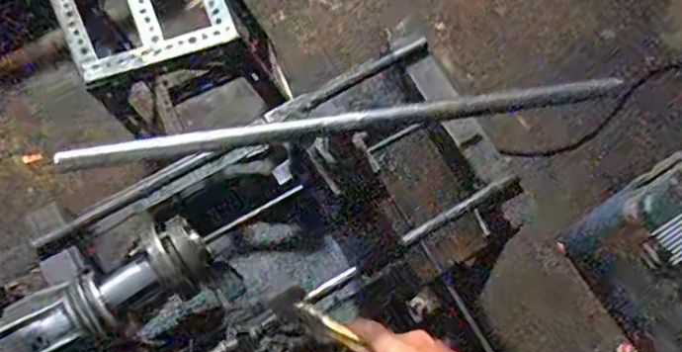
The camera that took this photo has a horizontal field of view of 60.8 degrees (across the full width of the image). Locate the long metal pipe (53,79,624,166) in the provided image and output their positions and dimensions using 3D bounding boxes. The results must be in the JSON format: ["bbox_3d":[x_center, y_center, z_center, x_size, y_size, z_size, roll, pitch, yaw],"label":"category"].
[{"bbox_3d":[0.005,-0.046,0.500,0.473,0.016,0.017,-7,74,-4],"label":"long metal pipe"}]

